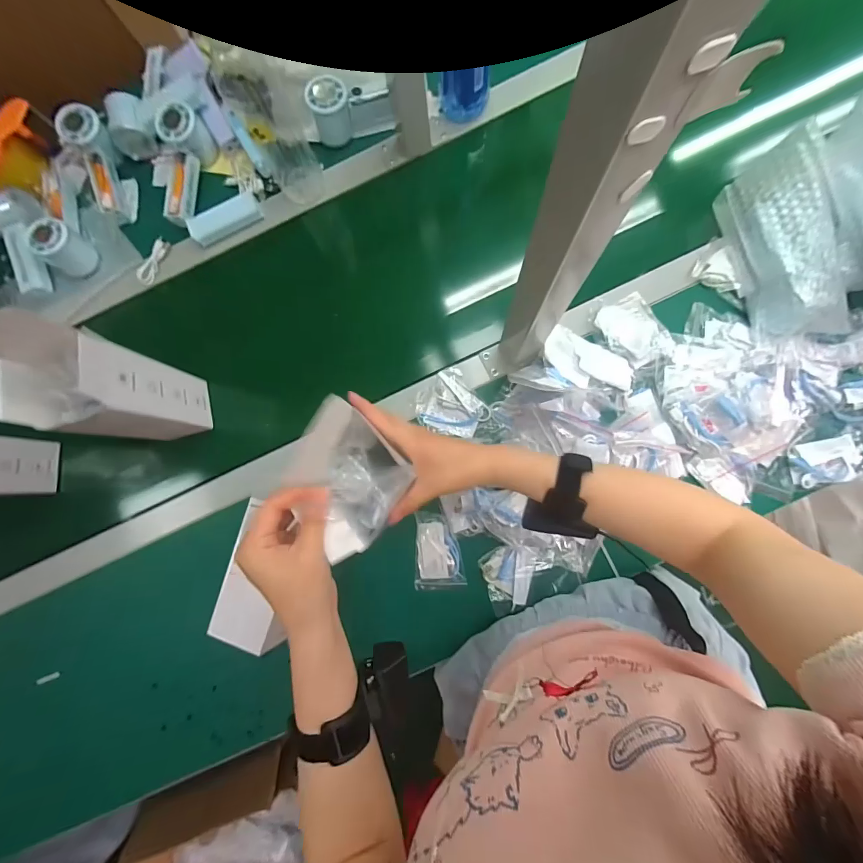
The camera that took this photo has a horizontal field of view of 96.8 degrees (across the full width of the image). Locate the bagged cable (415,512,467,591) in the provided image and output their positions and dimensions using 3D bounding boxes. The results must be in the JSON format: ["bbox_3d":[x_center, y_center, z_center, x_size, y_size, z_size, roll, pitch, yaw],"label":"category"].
[{"bbox_3d":[0.004,0.154,0.492,0.060,0.018,0.095,-9,84,4],"label":"bagged cable"}]

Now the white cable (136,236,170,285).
[{"bbox_3d":[-0.408,-0.250,0.563,0.016,0.022,0.070,28,88,6],"label":"white cable"}]

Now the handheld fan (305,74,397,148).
[{"bbox_3d":[-0.113,-0.446,0.531,0.115,0.058,0.046,-2,85,4],"label":"handheld fan"}]

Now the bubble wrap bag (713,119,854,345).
[{"bbox_3d":[0.410,-0.218,0.449,0.089,0.080,0.220,-14,84,3],"label":"bubble wrap bag"}]

